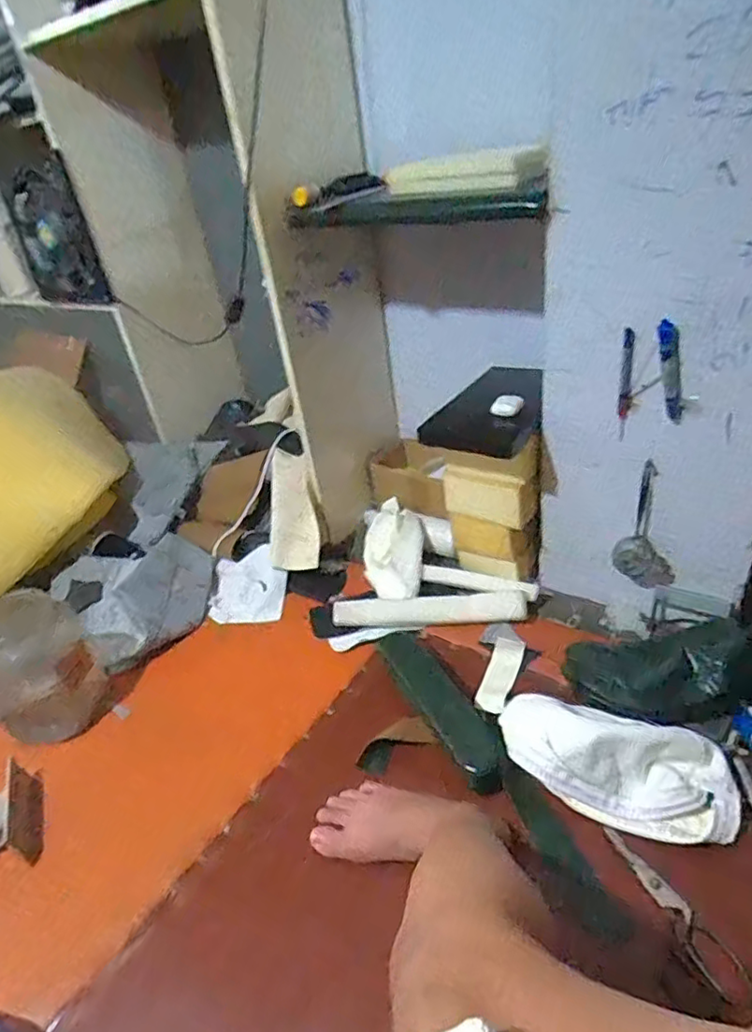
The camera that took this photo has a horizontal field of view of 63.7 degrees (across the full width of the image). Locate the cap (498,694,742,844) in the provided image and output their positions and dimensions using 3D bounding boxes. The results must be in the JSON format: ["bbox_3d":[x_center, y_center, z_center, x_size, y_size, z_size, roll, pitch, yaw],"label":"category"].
[{"bbox_3d":[0.305,0.307,0.775,0.286,0.081,0.142,16,38,13],"label":"cap"}]

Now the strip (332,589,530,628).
[{"bbox_3d":[0.092,0.165,1.061,0.334,0.017,0.054,-4,68,5],"label":"strip"}]

